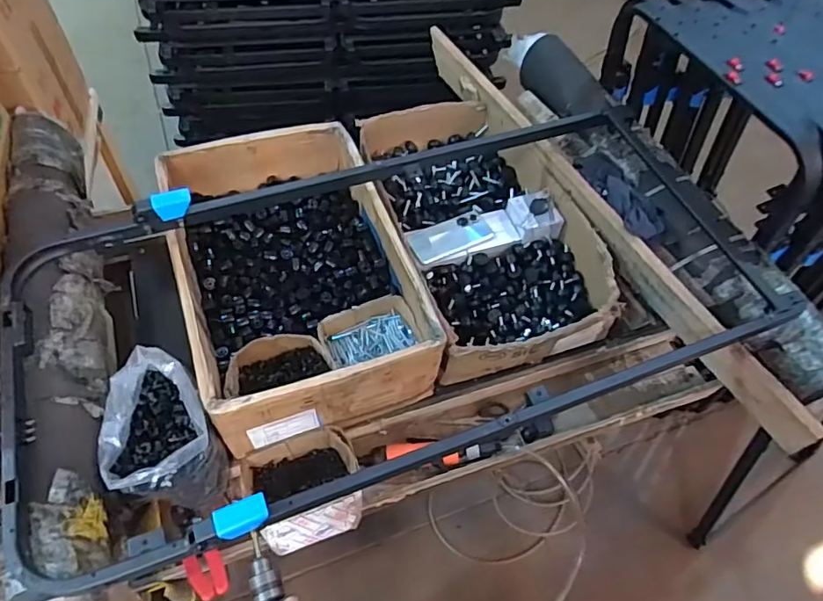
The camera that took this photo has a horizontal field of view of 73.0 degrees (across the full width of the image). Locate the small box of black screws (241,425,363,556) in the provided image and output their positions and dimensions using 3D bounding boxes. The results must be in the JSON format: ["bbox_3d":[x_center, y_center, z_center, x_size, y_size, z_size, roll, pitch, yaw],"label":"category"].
[{"bbox_3d":[-0.158,0.279,0.821,0.166,0.079,0.152,-15,58,-13],"label":"small box of black screws"}]

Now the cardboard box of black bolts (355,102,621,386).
[{"bbox_3d":[0.126,-0.149,1.065,0.340,0.132,0.598,-13,58,-12],"label":"cardboard box of black bolts"}]

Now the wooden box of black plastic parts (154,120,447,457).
[{"bbox_3d":[-0.202,-0.058,0.945,0.341,0.146,0.532,-17,59,-15],"label":"wooden box of black plastic parts"}]

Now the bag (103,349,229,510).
[{"bbox_3d":[-0.355,0.198,0.801,0.138,0.174,0.192,-22,60,-18],"label":"bag"}]

